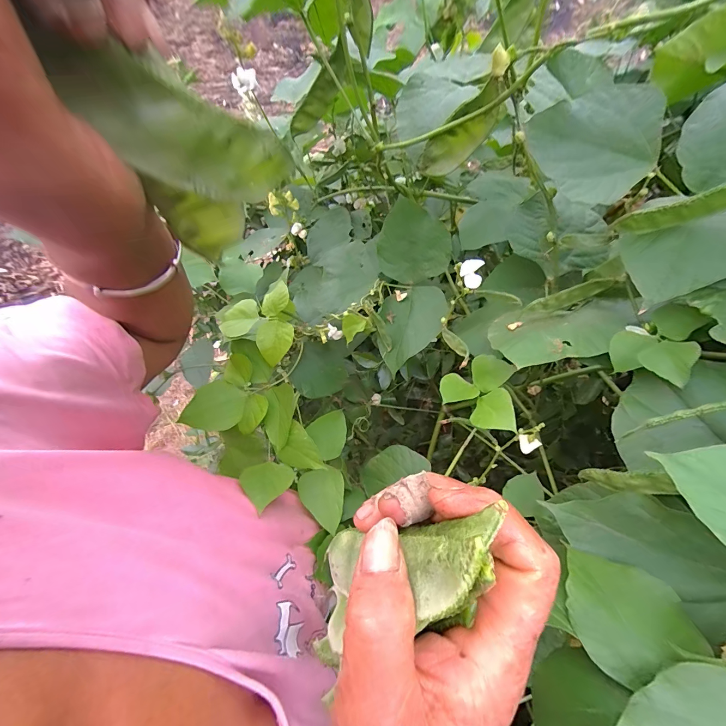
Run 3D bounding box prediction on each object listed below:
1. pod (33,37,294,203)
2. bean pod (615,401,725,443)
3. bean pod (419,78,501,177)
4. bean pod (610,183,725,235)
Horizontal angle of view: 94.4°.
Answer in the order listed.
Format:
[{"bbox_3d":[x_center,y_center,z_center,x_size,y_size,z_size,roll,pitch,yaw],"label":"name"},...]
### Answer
[{"bbox_3d":[-0.064,-0.086,0.135,0.085,0.034,0.010,-3,53,-55],"label":"pod"},{"bbox_3d":[0.159,0.026,0.164,0.004,0.063,0.007,16,55,-41],"label":"bean pod"},{"bbox_3d":[0.071,-0.164,0.244,0.029,0.076,0.010,38,65,-14],"label":"bean pod"},{"bbox_3d":[0.192,-0.090,0.189,0.019,0.080,0.005,39,61,-28],"label":"bean pod"}]

